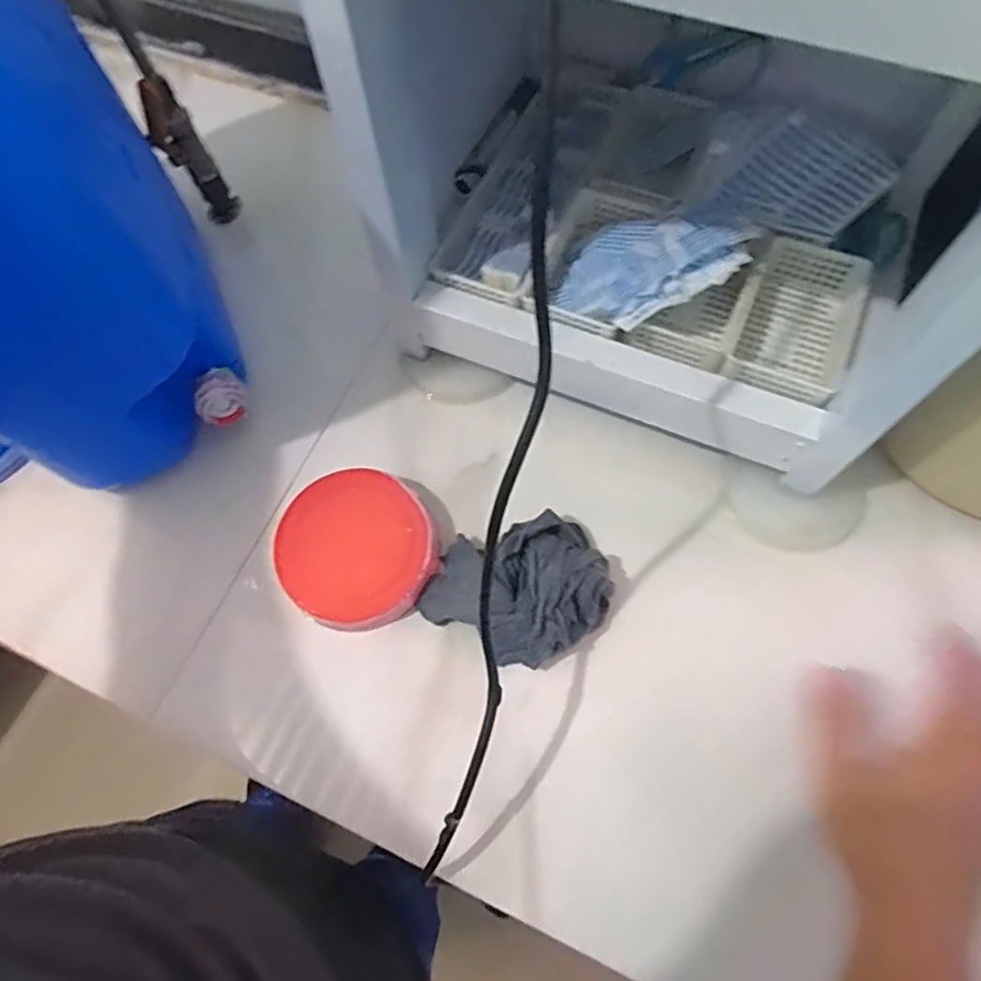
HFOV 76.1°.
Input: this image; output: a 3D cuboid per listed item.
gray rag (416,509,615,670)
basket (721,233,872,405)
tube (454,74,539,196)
[{"bbox_3d":[0.018,0.074,0.454,0.133,0.040,0.098,-12,69,-3],"label":"gray rag"},{"bbox_3d":[0.224,-0.123,0.465,0.090,0.041,0.134,23,71,10],"label":"basket"},{"bbox_3d":[0.007,-0.300,0.518,0.016,0.018,0.139,24,72,10],"label":"tube"}]

